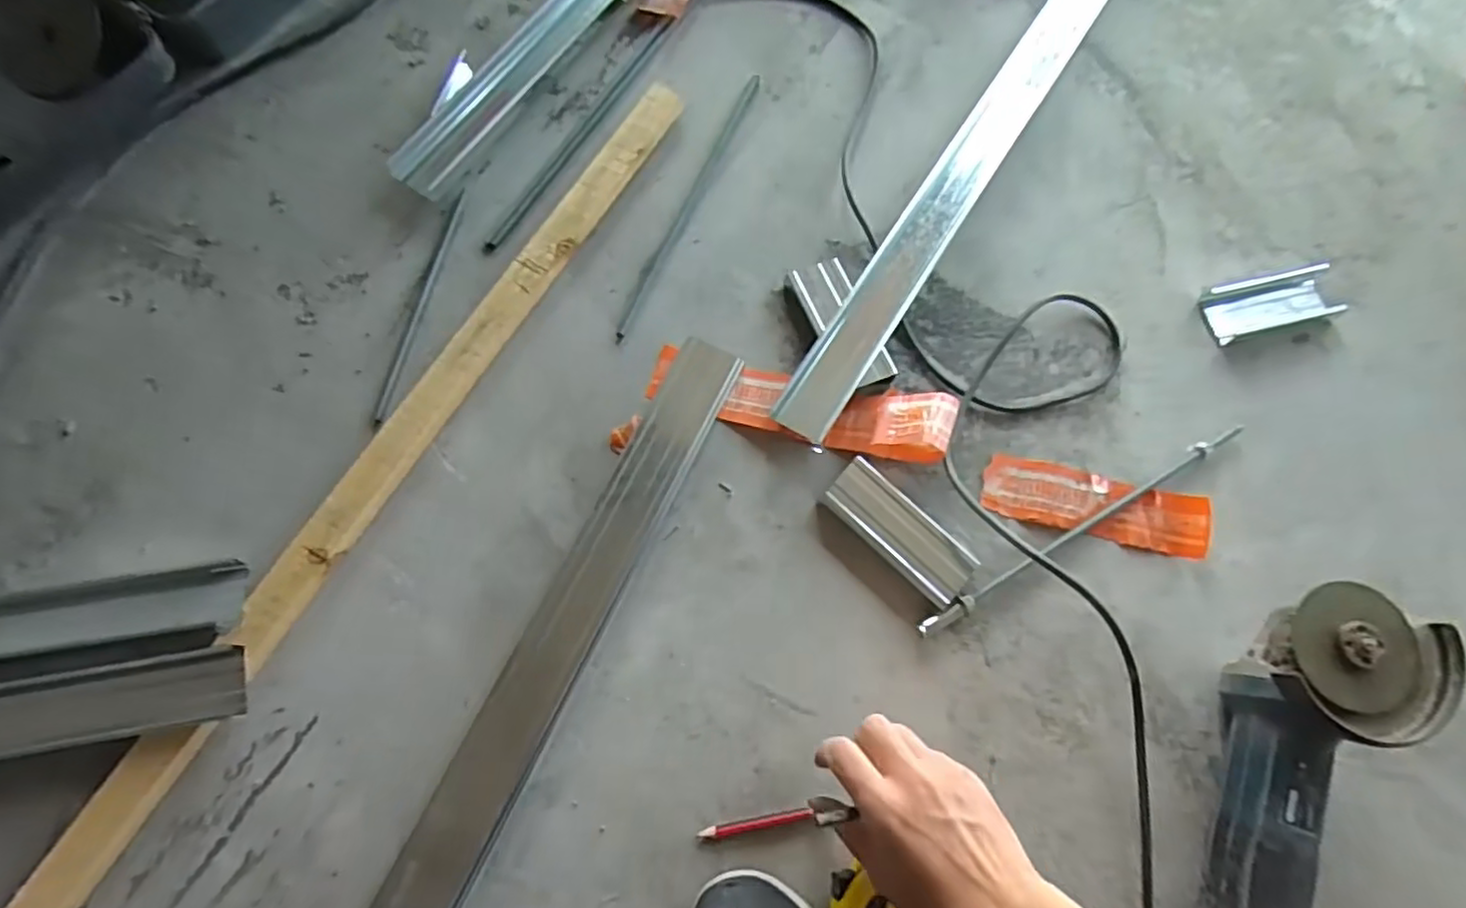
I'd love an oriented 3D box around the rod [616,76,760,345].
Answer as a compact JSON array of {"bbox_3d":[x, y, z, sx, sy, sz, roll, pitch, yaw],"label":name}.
[{"bbox_3d":[-0.041,-0.238,0.630,0.010,0.010,0.298,23,74,5],"label":"rod"}]

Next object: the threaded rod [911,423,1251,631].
[{"bbox_3d":[0.288,0.056,0.548,0.331,0.011,0.013,-29,77,-10],"label":"threaded rod"}]

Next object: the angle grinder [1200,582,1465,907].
[{"bbox_3d":[0.385,0.230,0.466,0.101,0.093,0.270,26,75,6],"label":"angle grinder"}]

